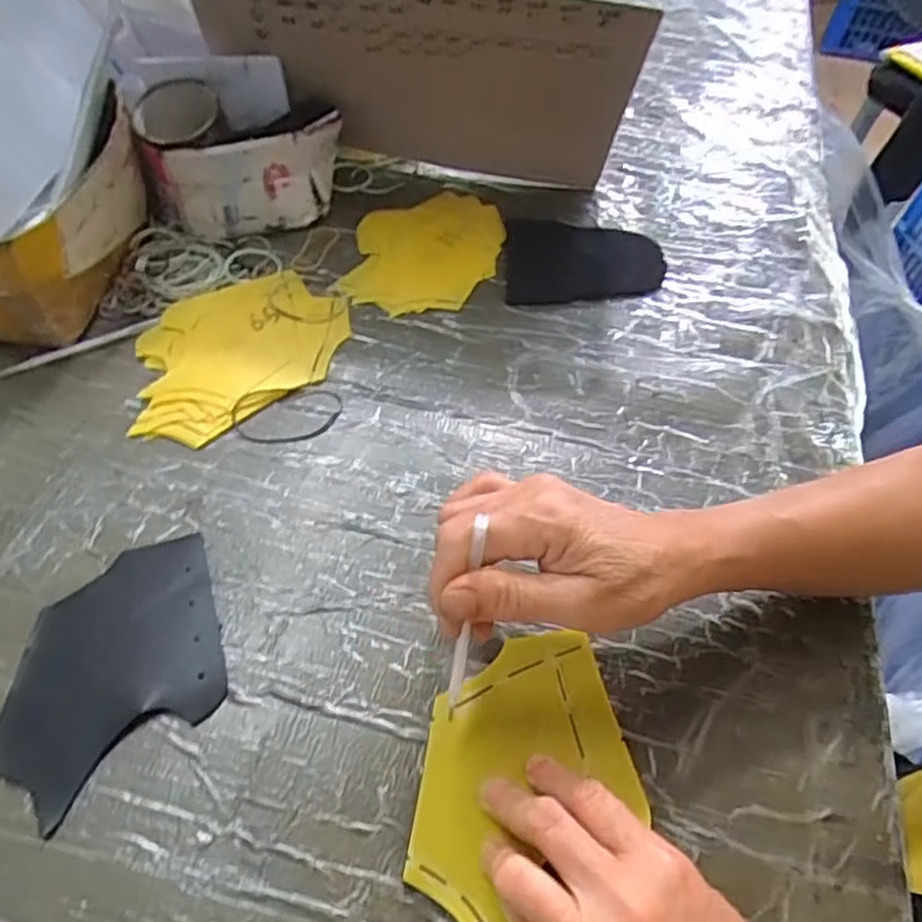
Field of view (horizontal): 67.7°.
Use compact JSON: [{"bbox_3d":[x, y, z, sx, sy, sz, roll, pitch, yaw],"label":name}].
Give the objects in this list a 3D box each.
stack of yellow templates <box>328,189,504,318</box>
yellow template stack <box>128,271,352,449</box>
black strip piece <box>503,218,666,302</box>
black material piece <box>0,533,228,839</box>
[{"bbox_3d":[-0.026,-0.174,0.552,0.111,0.011,0.146,12,54,6],"label":"stack of yellow templates"},{"bbox_3d":[-0.157,-0.079,0.479,0.157,0.011,0.112,-33,62,-24],"label":"yellow template stack"},{"bbox_3d":[0.098,-0.161,0.548,0.127,0.005,0.090,-1,54,-4],"label":"black strip piece"},{"bbox_3d":[-0.179,0.103,0.352,0.123,0.004,0.103,-31,61,-23],"label":"black material piece"}]

